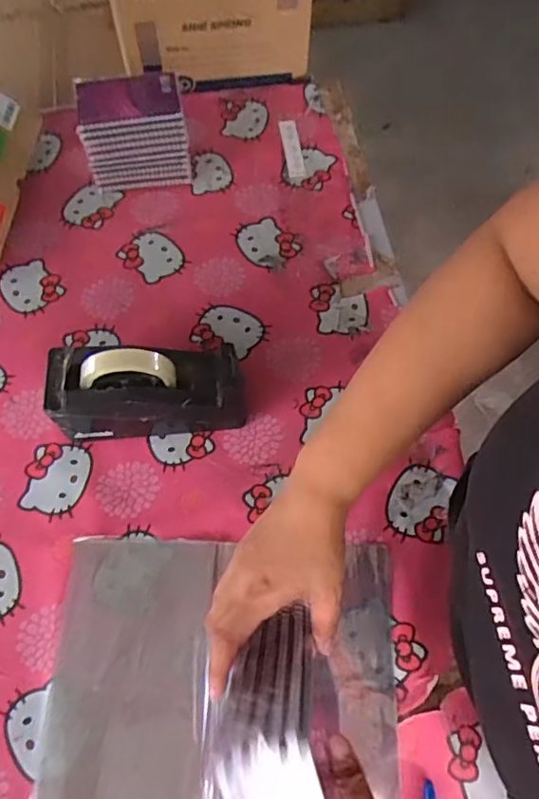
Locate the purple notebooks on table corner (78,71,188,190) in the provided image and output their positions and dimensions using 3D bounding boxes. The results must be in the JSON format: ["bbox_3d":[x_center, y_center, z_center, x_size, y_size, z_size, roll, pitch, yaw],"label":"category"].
[{"bbox_3d":[-0.183,-0.365,0.747,0.135,0.123,0.096,-9,66,-5],"label":"purple notebooks on table corner"}]

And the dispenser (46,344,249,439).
[{"bbox_3d":[-0.129,-0.011,0.591,0.200,0.119,0.077,-5,66,-3],"label":"dispenser"}]

